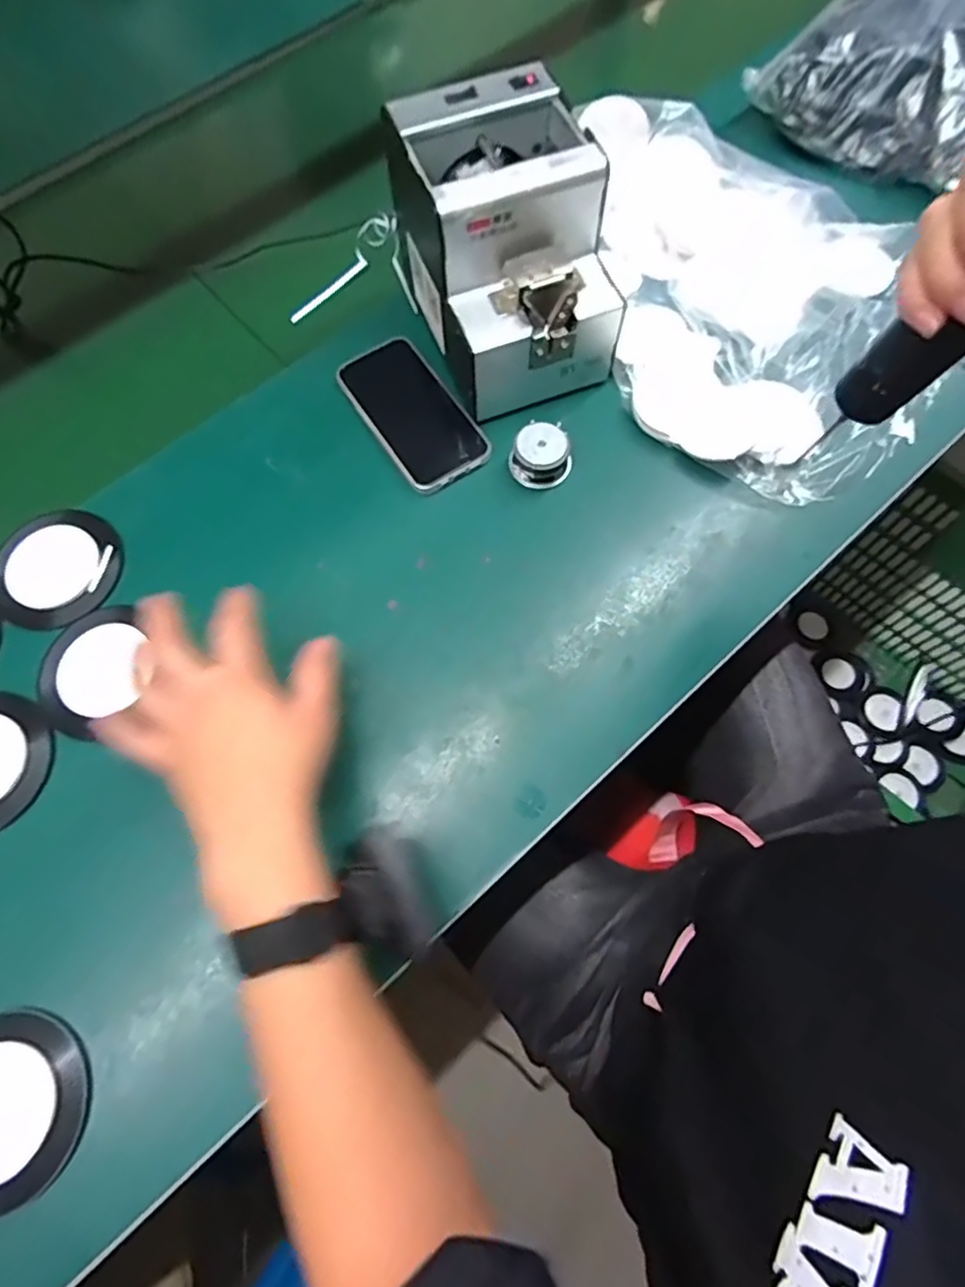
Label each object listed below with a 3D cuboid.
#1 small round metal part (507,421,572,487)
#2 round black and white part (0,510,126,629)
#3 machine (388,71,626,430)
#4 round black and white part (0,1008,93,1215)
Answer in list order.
[{"bbox_3d":[0.047,-0.149,0.482,0.047,0.029,0.042,7,71,4],"label":"small round metal part"},{"bbox_3d":[-0.330,-0.061,0.467,0.086,0.014,0.096,17,72,8],"label":"round black and white part"},{"bbox_3d":[0.020,-0.300,0.476,0.124,0.148,0.168,-21,71,-6],"label":"machine"},{"bbox_3d":[-0.282,0.273,0.355,0.092,0.015,0.095,-1,70,2],"label":"round black and white part"}]

